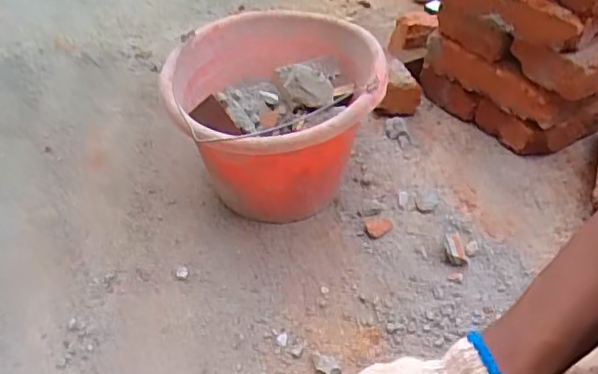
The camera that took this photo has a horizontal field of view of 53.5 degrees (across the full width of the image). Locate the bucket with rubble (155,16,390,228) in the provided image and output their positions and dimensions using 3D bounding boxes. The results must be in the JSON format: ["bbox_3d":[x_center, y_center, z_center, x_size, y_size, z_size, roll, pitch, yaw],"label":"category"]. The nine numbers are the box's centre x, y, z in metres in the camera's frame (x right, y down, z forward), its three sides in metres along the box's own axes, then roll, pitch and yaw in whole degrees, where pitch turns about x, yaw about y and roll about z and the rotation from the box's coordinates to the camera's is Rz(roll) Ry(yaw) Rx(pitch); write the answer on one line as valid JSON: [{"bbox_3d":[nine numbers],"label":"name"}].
[{"bbox_3d":[-0.029,-0.065,0.669,0.211,0.193,0.247,0,43,-4],"label":"bucket with rubble"}]

